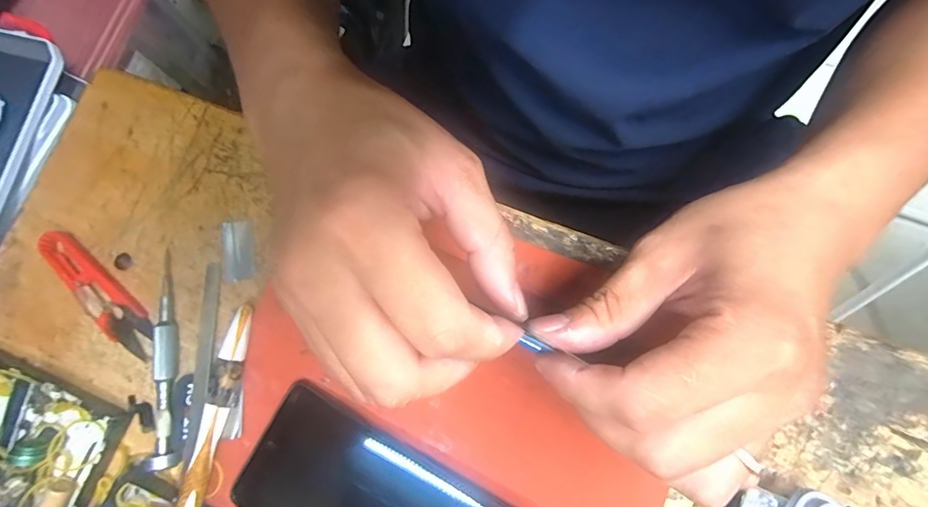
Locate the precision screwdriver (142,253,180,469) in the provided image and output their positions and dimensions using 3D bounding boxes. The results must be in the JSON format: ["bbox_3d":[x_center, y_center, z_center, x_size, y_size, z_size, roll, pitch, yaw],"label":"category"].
[{"bbox_3d":[-0.180,0.062,0.261,0.017,0.011,0.123,-10,79,1],"label":"precision screwdriver"}]

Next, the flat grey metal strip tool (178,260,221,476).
[{"bbox_3d":[-0.155,0.064,0.263,0.012,0.009,0.117,-1,79,2],"label":"flat grey metal strip tool"}]

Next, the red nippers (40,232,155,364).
[{"bbox_3d":[-0.227,0.024,0.268,0.092,0.014,0.025,40,83,9],"label":"red nippers"}]

